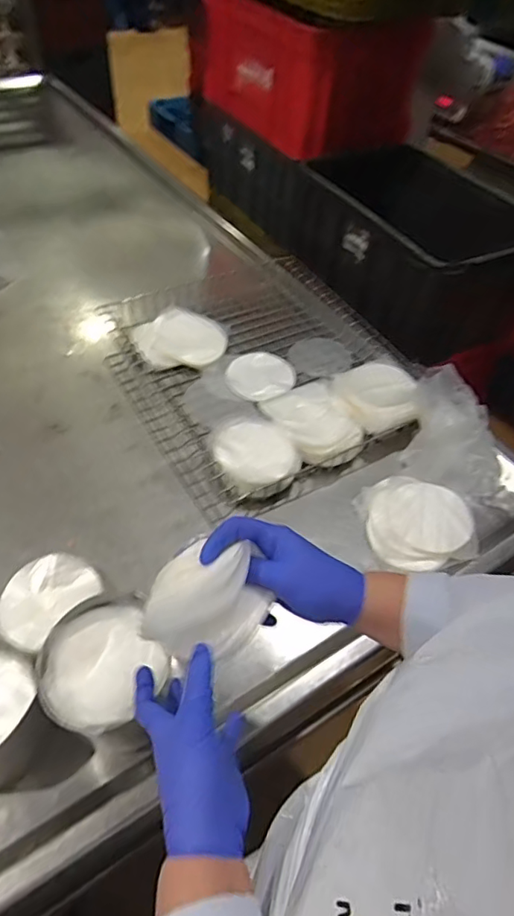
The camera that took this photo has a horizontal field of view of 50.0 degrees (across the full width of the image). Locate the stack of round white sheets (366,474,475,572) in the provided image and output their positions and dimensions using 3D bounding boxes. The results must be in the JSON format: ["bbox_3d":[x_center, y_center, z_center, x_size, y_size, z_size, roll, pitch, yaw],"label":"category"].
[{"bbox_3d":[0.241,0.092,0.817,0.150,0.026,0.151,8,49,3],"label":"stack of round white sheets"}]

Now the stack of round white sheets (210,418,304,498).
[{"bbox_3d":[-0.006,0.000,0.858,0.127,0.046,0.140,-14,52,-16],"label":"stack of round white sheets"}]

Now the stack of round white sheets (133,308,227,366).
[{"bbox_3d":[-0.142,-0.221,1.034,0.173,0.047,0.132,-6,50,-9],"label":"stack of round white sheets"}]

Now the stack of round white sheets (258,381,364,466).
[{"bbox_3d":[0.089,-0.053,0.906,0.122,0.044,0.163,-20,54,-20],"label":"stack of round white sheets"}]

